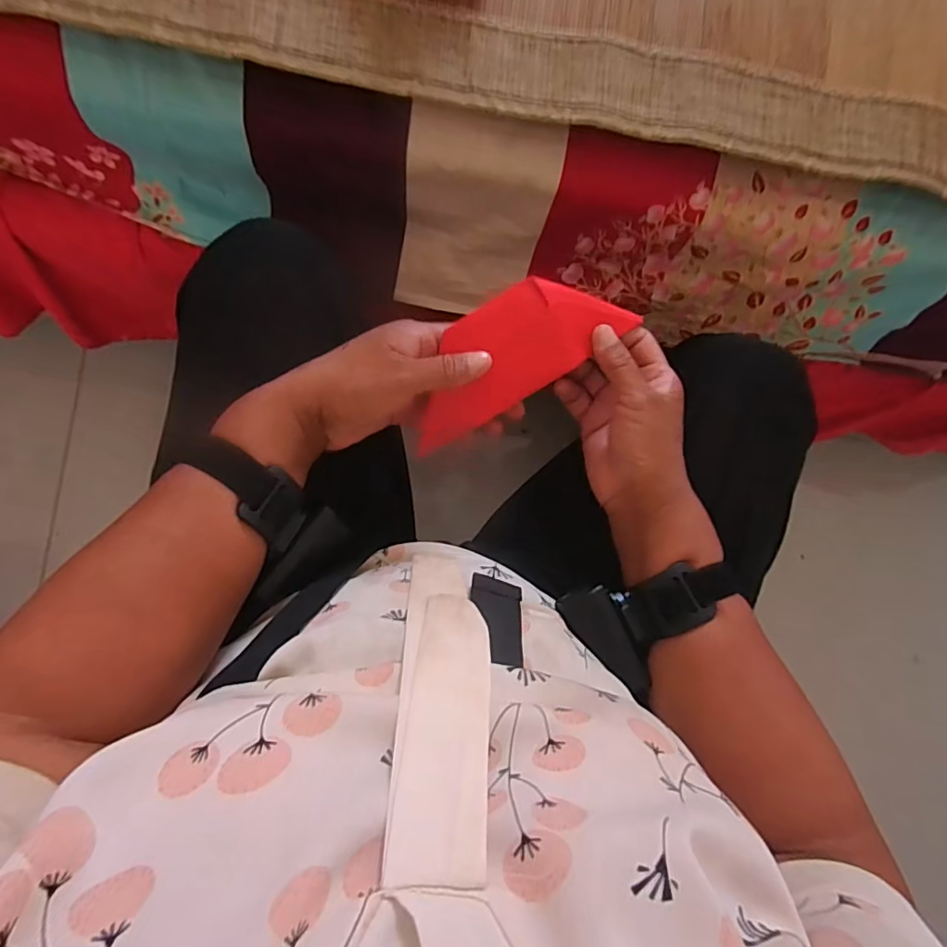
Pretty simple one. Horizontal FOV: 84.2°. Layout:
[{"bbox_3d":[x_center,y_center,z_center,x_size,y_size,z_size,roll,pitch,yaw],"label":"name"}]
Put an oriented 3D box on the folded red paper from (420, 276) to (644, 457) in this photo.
[{"bbox_3d":[0.026,-0.082,0.341,0.164,0.019,0.064,-32,106,-2],"label":"folded red paper"}]

